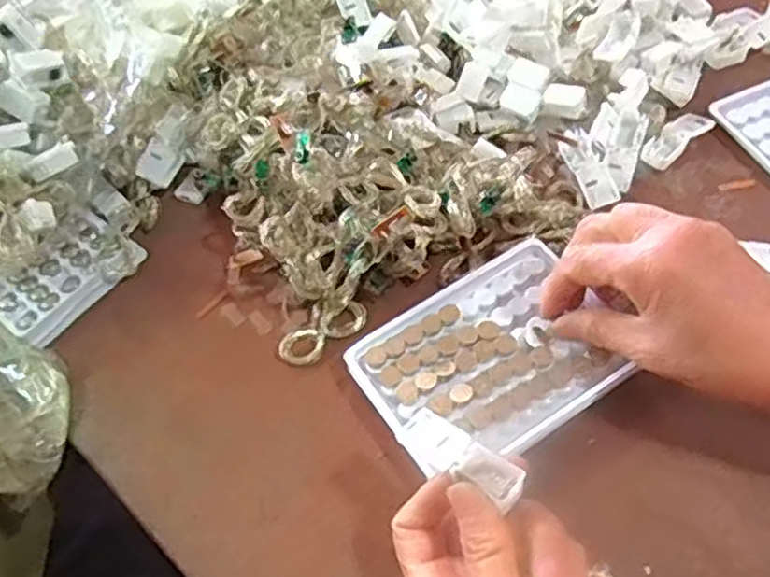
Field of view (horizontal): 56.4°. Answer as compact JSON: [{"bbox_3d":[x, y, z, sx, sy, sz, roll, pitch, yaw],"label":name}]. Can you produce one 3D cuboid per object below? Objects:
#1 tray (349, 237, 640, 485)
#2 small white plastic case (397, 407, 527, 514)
[{"bbox_3d":[0.055,0.035,0.370,0.125,0.013,0.096,-31,63,-13],"label":"tray"},{"bbox_3d":[0.032,0.070,0.299,0.055,0.008,0.019,26,64,30],"label":"small white plastic case"}]

